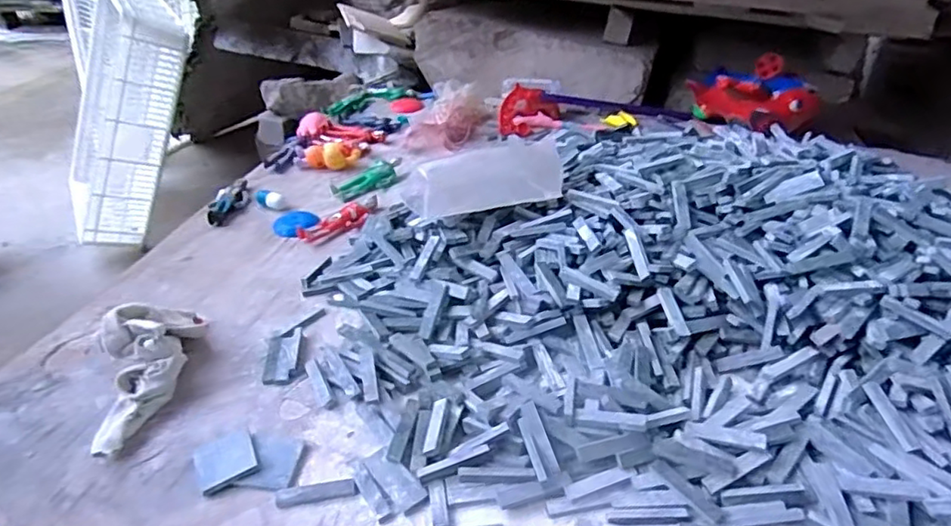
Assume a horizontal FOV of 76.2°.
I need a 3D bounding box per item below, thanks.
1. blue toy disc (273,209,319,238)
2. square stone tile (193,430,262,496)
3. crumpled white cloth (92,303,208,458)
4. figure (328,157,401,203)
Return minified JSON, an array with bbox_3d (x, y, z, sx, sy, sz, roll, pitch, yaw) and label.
[{"bbox_3d":[-0.260,-0.058,0.876,0.062,0.014,0.055,5,38,8],"label":"blue toy disc"},{"bbox_3d":[-0.224,0.178,0.548,0.050,0.009,0.050,-20,41,-24],"label":"square stone tile"},{"bbox_3d":[-0.330,0.098,0.604,0.074,0.081,0.180,-8,40,-4],"label":"crumpled white cloth"},{"bbox_3d":[-0.168,-0.134,0.969,0.122,0.022,0.044,-23,43,-27],"label":"figure"}]

